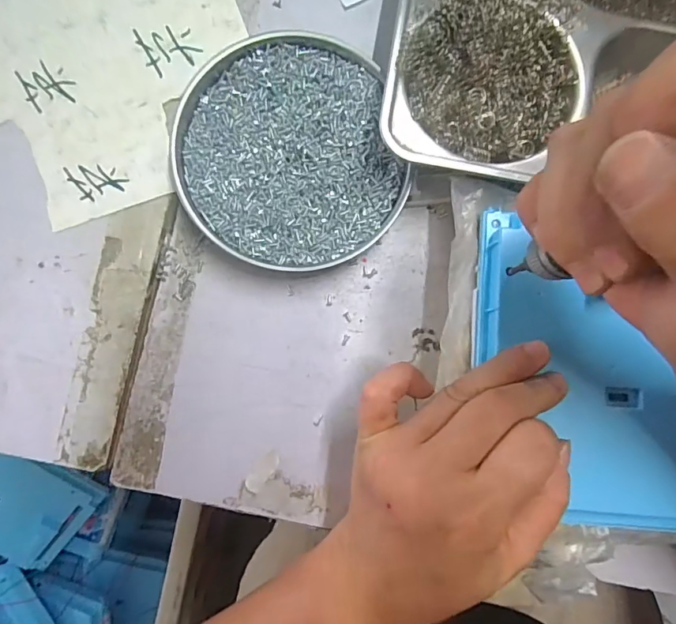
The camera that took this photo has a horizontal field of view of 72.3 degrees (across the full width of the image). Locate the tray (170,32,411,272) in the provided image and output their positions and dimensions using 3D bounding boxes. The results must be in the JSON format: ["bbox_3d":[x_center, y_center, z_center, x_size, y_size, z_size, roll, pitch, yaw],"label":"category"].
[{"bbox_3d":[-0.029,-0.092,0.278,0.124,0.020,0.133,0,88,-2],"label":"tray"}]

